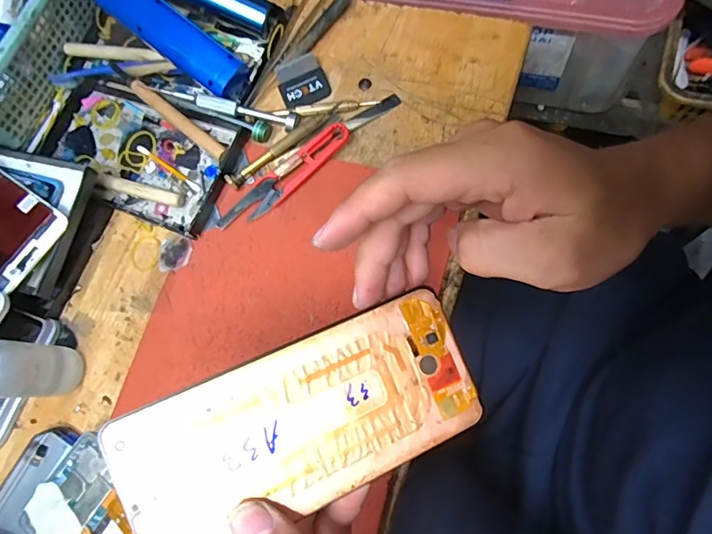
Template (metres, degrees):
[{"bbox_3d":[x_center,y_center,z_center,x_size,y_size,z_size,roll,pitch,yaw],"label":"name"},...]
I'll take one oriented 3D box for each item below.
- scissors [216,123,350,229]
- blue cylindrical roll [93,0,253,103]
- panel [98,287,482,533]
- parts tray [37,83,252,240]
[{"bbox_3d":[-0.054,-0.068,0.363,0.119,0.012,0.024,-43,72,-5],"label":"scissors"},{"bbox_3d":[-0.150,-0.188,0.387,0.135,0.033,0.036,36,77,-6],"label":"blue cylindrical roll"},{"bbox_3d":[-0.020,0.067,0.205,0.152,0.004,0.067,-21,86,-16],"label":"panel"},{"bbox_3d":[-0.186,-0.099,0.394,0.178,0.022,0.098,22,78,14],"label":"parts tray"}]

